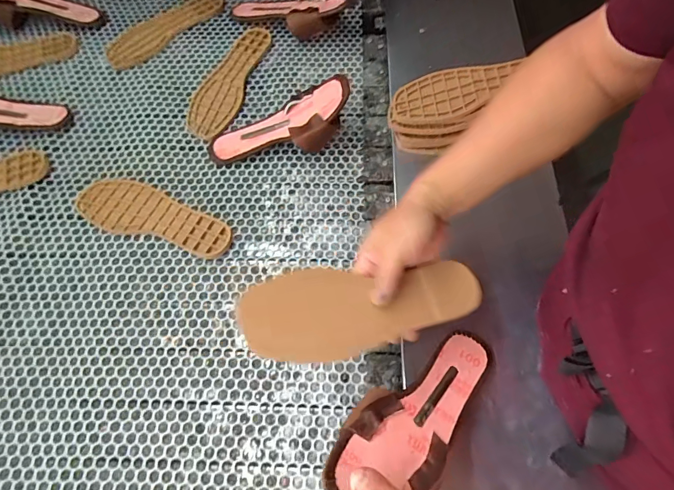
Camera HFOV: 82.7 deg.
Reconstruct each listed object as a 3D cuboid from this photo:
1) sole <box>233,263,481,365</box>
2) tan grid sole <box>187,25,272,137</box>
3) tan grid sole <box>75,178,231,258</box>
[{"bbox_3d":[0.035,0.058,0.371,0.247,0.006,0.080,-5,76,-22],"label":"sole"},{"bbox_3d":[-0.194,-0.305,0.695,0.081,0.008,0.265,16,68,8],"label":"tan grid sole"},{"bbox_3d":[-0.280,-0.042,0.585,0.247,0.011,0.085,21,69,9],"label":"tan grid sole"}]

